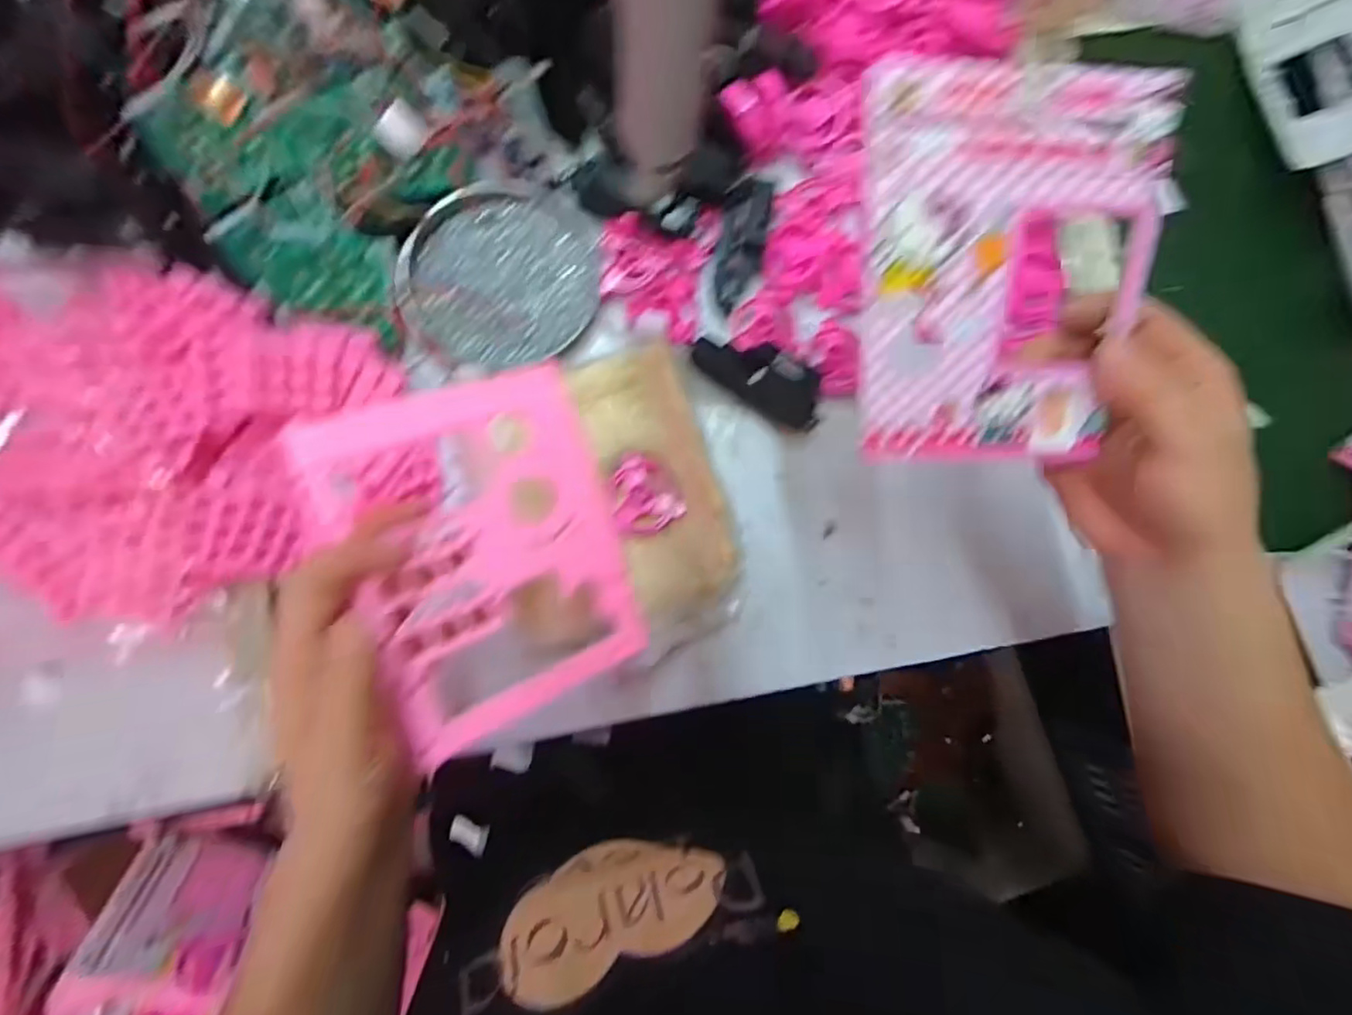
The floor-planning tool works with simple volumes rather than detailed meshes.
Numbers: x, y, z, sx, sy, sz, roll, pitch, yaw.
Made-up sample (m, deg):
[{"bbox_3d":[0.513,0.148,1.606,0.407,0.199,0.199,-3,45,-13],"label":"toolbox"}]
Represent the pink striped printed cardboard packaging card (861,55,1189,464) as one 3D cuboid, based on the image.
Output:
[{"bbox_3d":[0.126,-0.088,0.235,0.114,0.006,0.141,-1,108,-4],"label":"pink striped printed cardboard packaging card"}]

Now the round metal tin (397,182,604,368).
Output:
[{"bbox_3d":[-0.121,-0.167,0.430,0.127,0.022,0.129,0,84,-3],"label":"round metal tin"}]

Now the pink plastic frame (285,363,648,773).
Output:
[{"bbox_3d":[-0.087,0.023,0.297,0.130,0.008,0.163,-24,102,-29],"label":"pink plastic frame"}]

